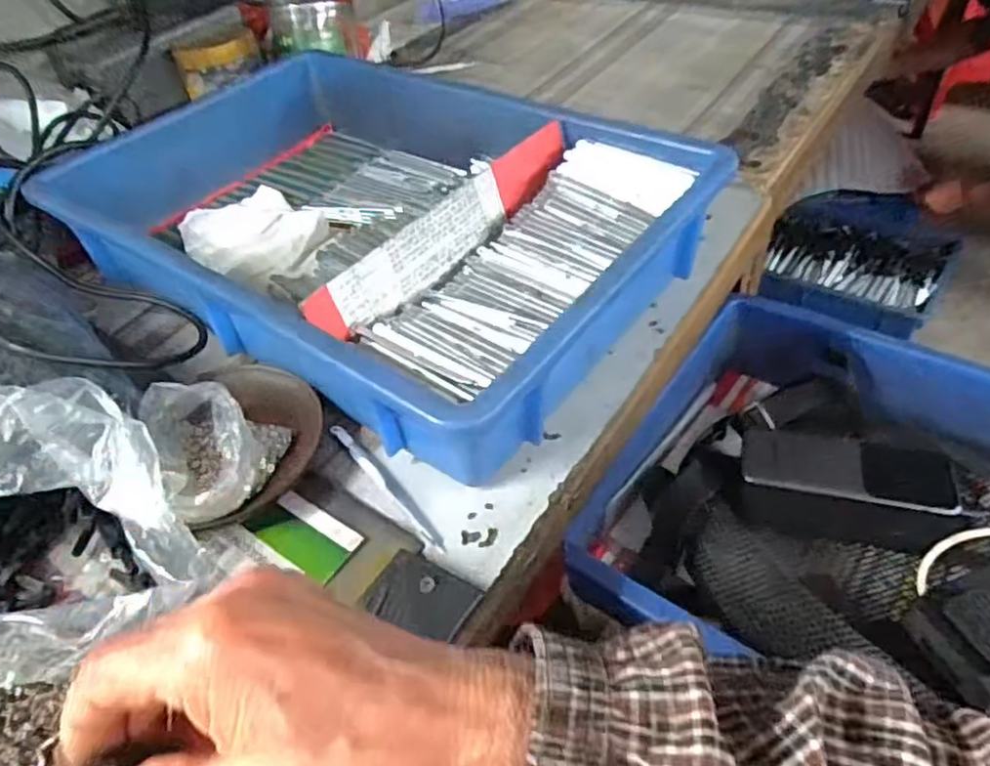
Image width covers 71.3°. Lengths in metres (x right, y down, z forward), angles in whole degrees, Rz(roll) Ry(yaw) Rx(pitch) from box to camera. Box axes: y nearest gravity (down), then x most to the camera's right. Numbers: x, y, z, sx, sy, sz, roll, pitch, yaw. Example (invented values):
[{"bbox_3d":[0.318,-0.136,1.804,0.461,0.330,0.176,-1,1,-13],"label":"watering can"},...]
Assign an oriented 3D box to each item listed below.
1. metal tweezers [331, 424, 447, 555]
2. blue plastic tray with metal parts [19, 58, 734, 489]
[{"bbox_3d":[-0.059,0.055,0.378,0.009,0.006,0.106,-34,51,-24],"label":"metal tweezers"},{"bbox_3d":[-0.088,-0.123,0.500,0.419,0.069,0.283,25,53,28],"label":"blue plastic tray with metal parts"}]

